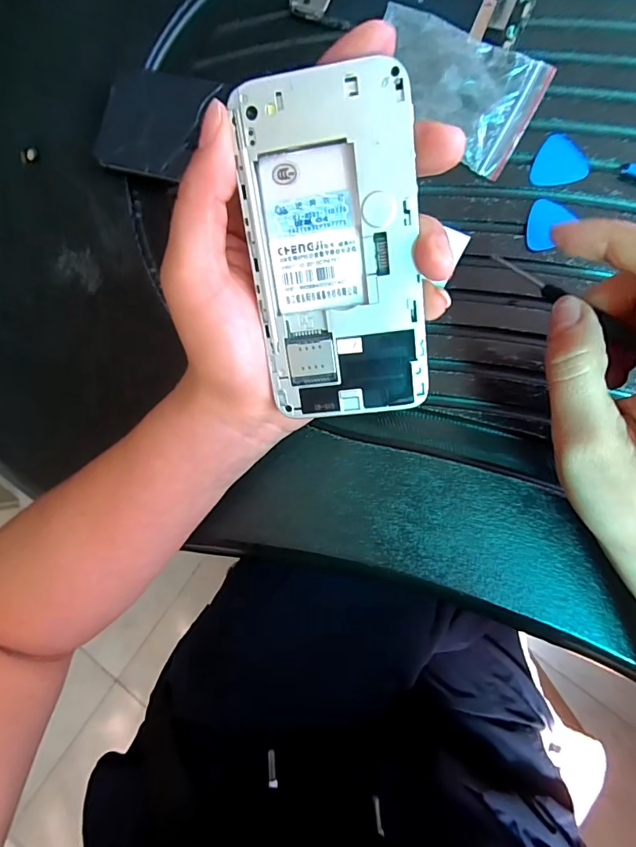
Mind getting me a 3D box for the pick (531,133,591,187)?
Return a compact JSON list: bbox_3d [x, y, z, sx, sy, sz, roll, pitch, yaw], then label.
[{"bbox_3d":[0.142,-0.156,0.265,0.031,0.004,0.029,-3,90,7],"label":"pick"}]

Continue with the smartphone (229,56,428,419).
[{"bbox_3d":[0.007,-0.060,0.165,0.059,0.007,0.116,-4,108,11],"label":"smartphone"}]

